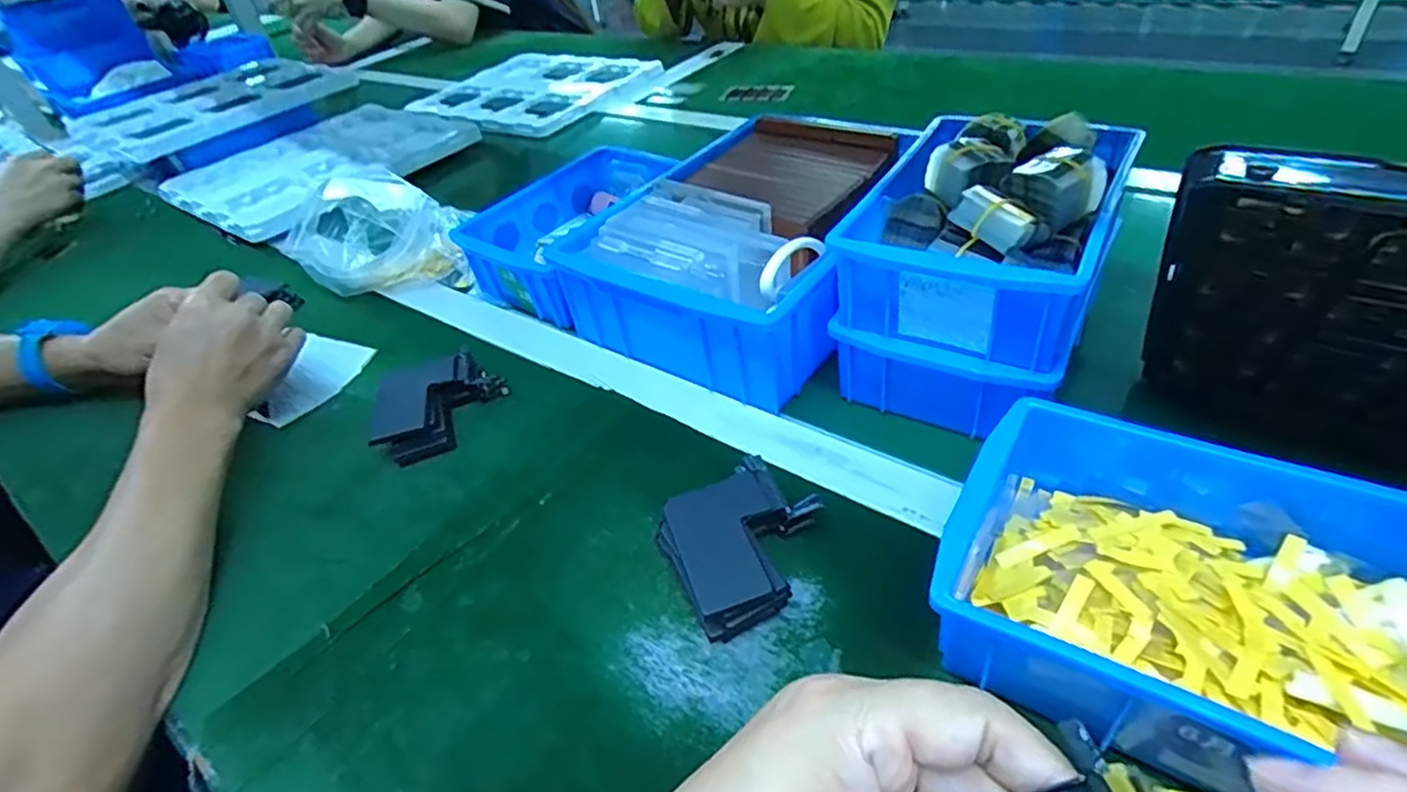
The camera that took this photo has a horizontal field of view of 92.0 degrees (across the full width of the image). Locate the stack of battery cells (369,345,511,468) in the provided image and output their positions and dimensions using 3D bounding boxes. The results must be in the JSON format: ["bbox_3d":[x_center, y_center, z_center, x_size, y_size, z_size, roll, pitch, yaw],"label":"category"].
[{"bbox_3d":[-0.186,0.005,0.478,0.091,0.027,0.075,-26,43,-18],"label":"stack of battery cells"}]

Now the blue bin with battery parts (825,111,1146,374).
[{"bbox_3d":[0.174,-0.107,0.412,0.130,0.074,0.182,16,47,28],"label":"blue bin with battery parts"}]

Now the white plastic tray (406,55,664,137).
[{"bbox_3d":[-0.257,-0.484,1.063,0.328,0.020,0.305,24,51,33],"label":"white plastic tray"}]

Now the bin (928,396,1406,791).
[{"bbox_3d":[0.211,0.075,0.280,0.200,0.062,0.140,15,47,27],"label":"bin"}]

